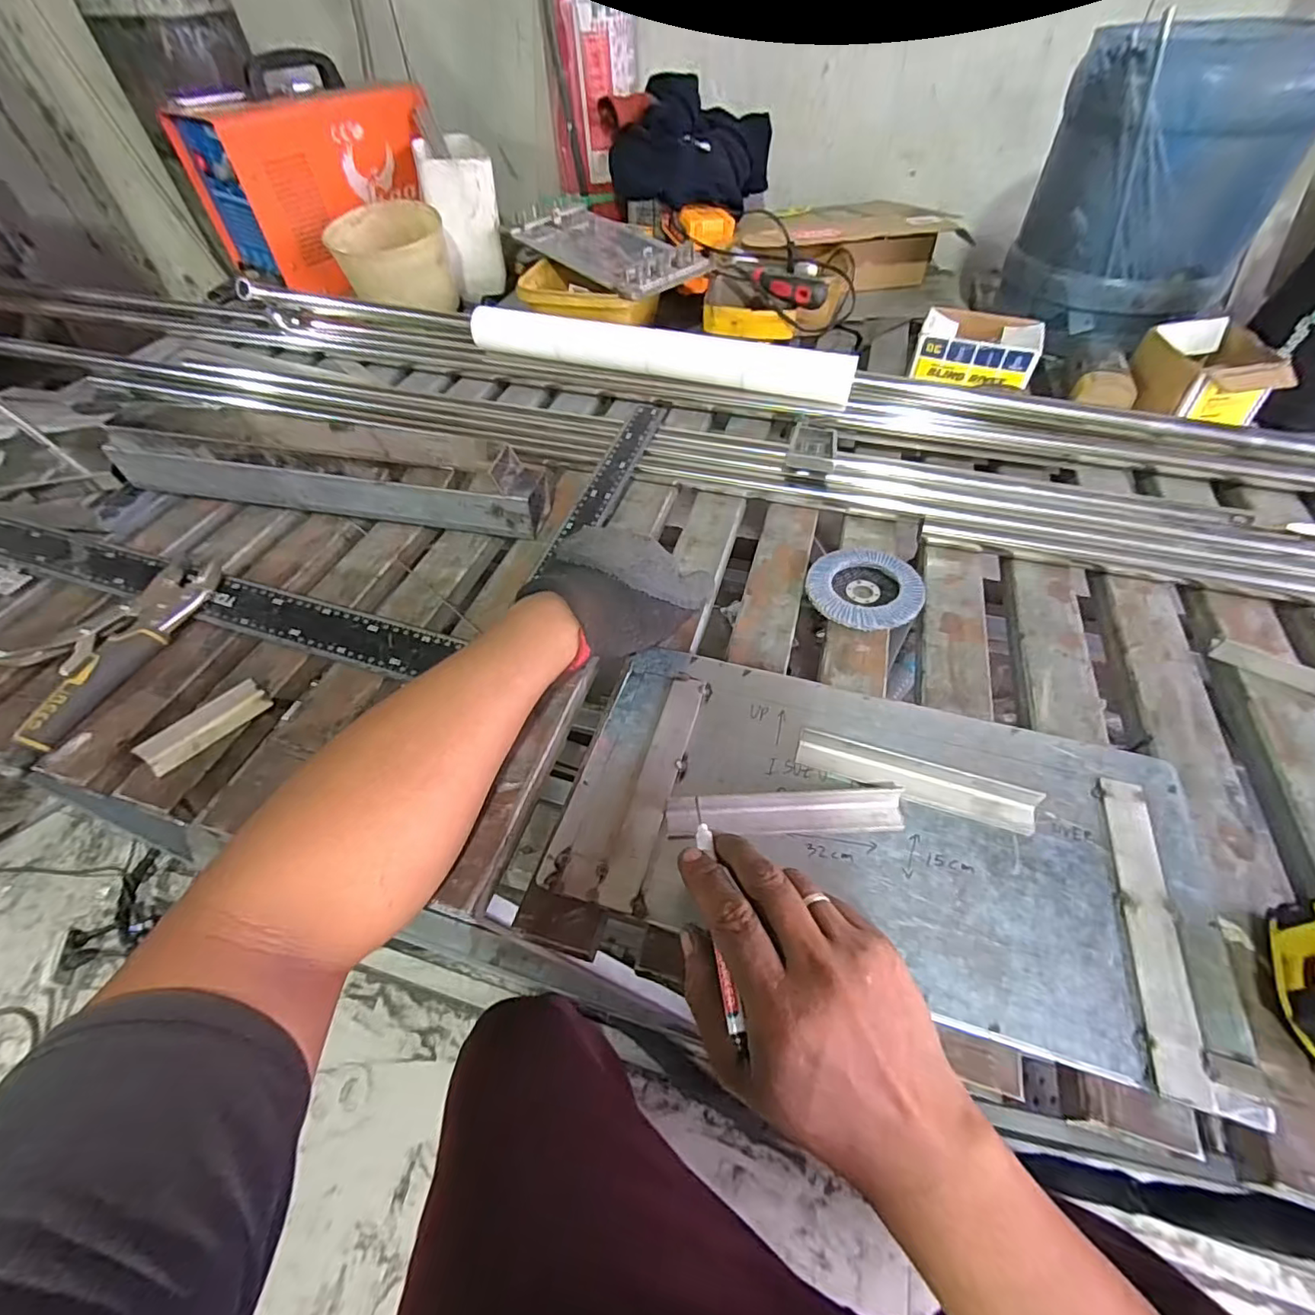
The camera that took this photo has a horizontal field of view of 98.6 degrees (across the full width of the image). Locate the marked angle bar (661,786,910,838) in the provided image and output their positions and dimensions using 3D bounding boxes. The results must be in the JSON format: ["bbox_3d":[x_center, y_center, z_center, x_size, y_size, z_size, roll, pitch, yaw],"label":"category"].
[{"bbox_3d":[0.081,0.096,0.363,0.148,0.021,0.031,-2,51,-1],"label":"marked angle bar"}]

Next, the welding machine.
[{"bbox_3d":[-0.540,-0.781,0.920,0.200,0.269,0.360,35,60,26],"label":"welding machine"}]

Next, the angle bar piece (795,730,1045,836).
[{"bbox_3d":[0.169,0.081,0.375,0.149,0.016,0.023,16,54,14],"label":"angle bar piece"}]

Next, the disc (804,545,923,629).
[{"bbox_3d":[0.181,-0.059,0.494,0.095,0.015,0.087,-1,51,1],"label":"disc"}]

